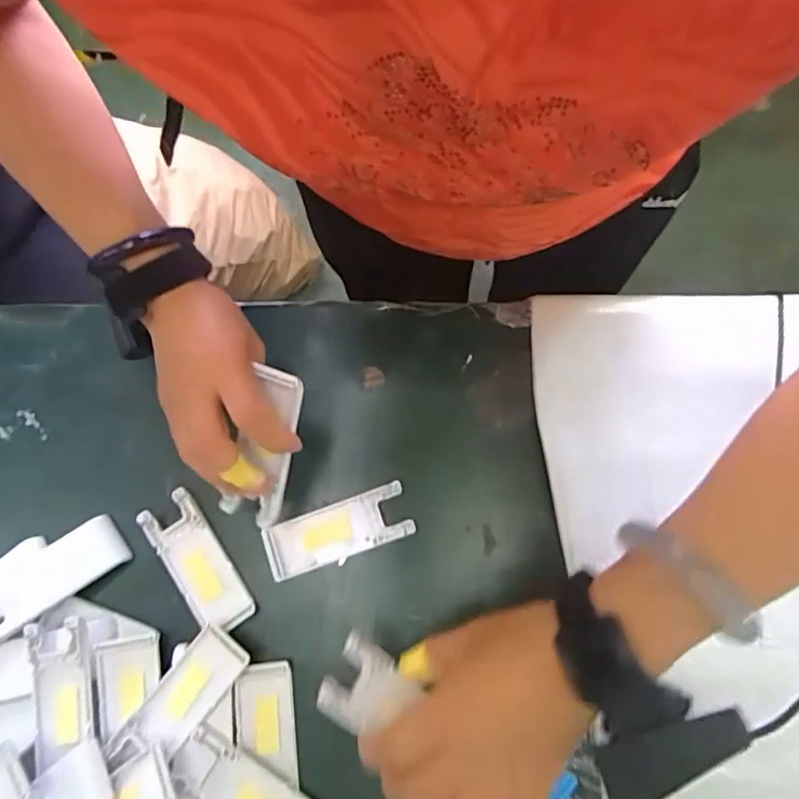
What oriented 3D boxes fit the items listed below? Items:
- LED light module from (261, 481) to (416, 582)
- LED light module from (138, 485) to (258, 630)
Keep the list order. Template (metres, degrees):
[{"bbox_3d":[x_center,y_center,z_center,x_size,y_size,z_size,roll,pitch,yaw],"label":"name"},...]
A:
[{"bbox_3d":[-0.045,0.095,0.430,0.104,0.008,0.042,-18,75,-3],"label":"LED light module"},{"bbox_3d":[-0.146,0.118,0.427,0.040,0.008,0.103,-36,77,-7],"label":"LED light module"}]

